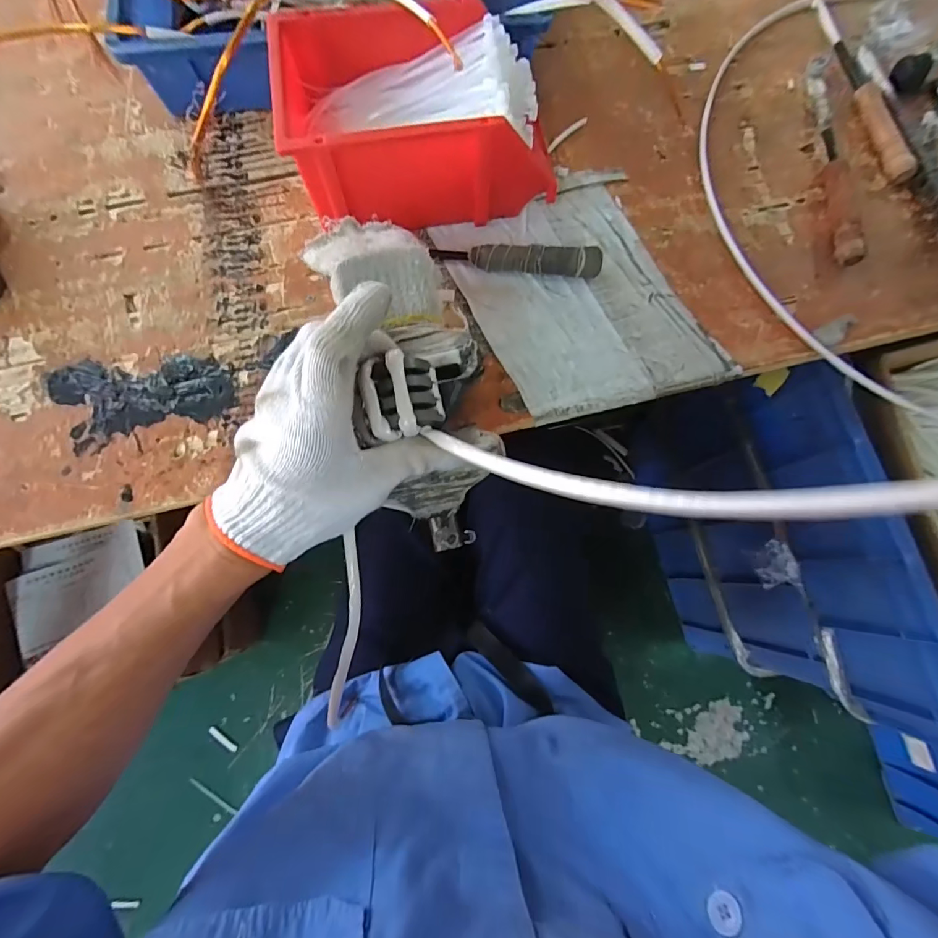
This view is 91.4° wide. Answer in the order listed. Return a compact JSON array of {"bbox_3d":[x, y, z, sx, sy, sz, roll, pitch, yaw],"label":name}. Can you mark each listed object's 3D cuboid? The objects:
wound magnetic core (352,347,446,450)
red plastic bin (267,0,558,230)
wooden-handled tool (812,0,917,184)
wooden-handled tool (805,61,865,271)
[{"bbox_3d":[-0.044,-0.044,0.279,0.052,0.025,0.050,-14,76,-5],"label":"wound magnetic core"},{"bbox_3d":[-0.051,-0.334,0.455,0.239,0.117,0.161,-9,76,-3],"label":"red plastic bin"},{"bbox_3d":[0.460,-0.455,0.533,0.022,0.021,0.272,-8,76,-3],"label":"wooden-handled tool"},{"bbox_3d":[0.411,-0.346,0.506,0.032,0.022,0.276,4,76,0],"label":"wooden-handled tool"}]

